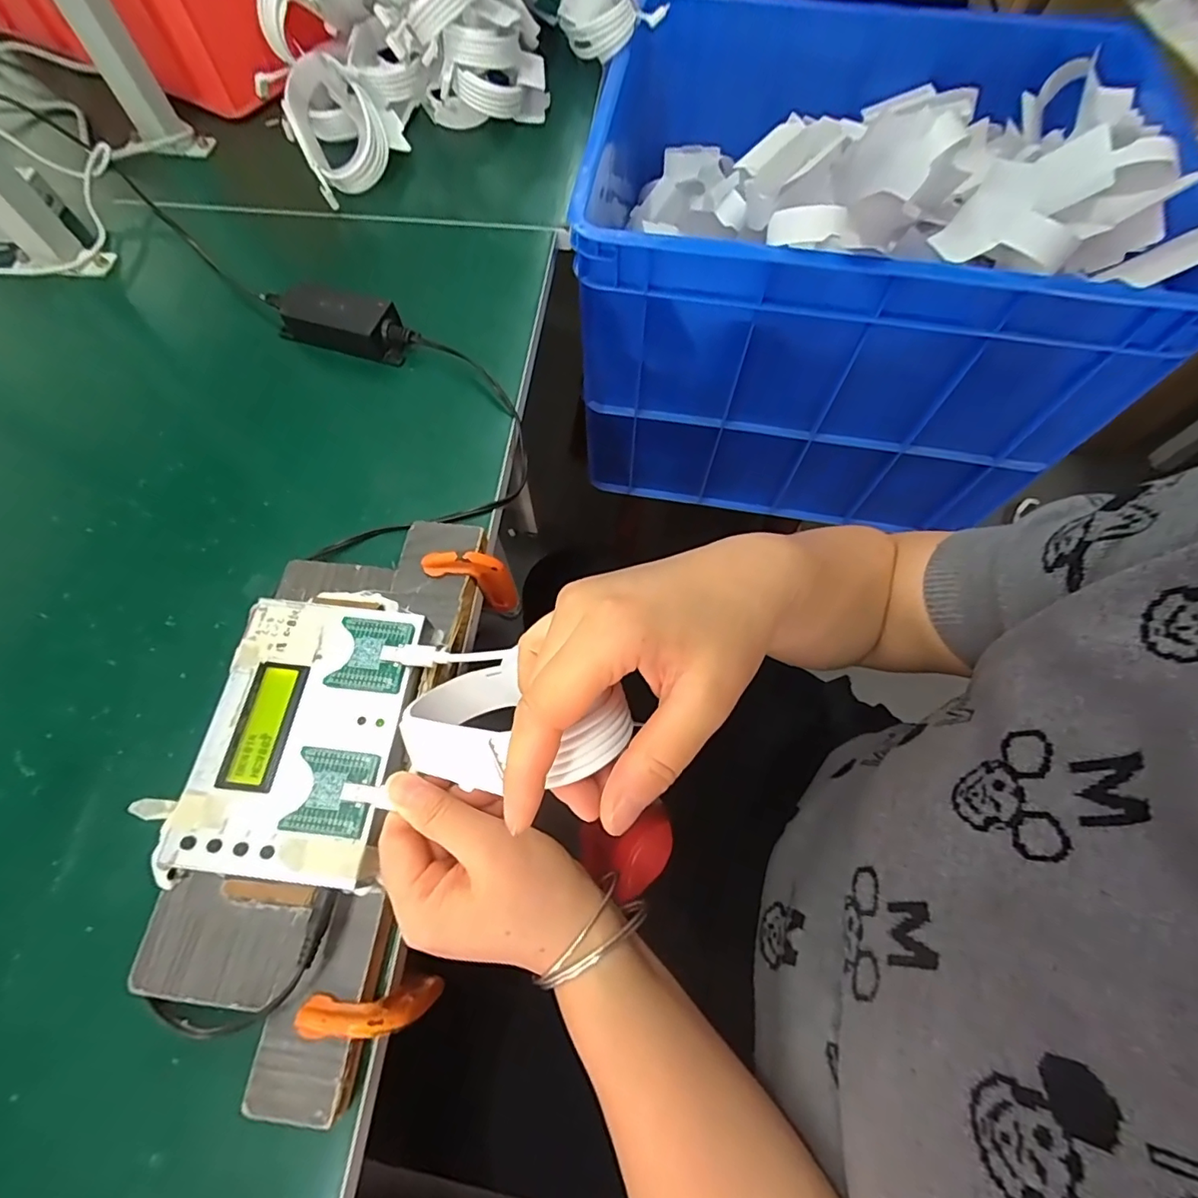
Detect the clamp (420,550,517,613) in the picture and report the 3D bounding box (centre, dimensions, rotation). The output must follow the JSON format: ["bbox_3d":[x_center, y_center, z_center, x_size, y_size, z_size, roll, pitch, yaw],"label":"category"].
[{"bbox_3d":[-0.085,-0.009,0.371,0.056,0.078,0.014,0,63,1],"label":"clamp"}]

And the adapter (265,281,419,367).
[{"bbox_3d":[-0.207,-0.225,0.441,0.111,0.039,0.035,15,64,8],"label":"adapter"}]

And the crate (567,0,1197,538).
[{"bbox_3d":[0.288,-0.404,0.699,0.554,0.415,0.469,9,63,6],"label":"crate"}]

